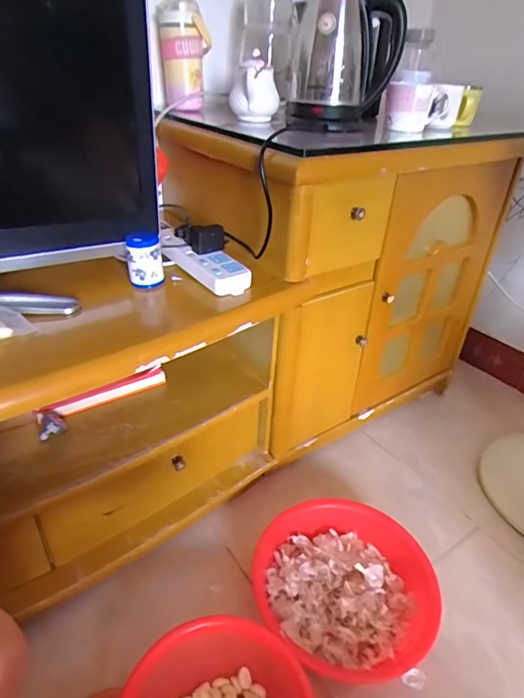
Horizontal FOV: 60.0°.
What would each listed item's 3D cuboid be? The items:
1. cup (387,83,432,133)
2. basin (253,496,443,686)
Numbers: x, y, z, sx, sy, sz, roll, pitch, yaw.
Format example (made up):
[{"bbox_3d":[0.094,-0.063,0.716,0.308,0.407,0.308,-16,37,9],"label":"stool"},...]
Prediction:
[{"bbox_3d":[0.265,-0.439,0.826,0.069,0.075,0.057,16,34,18],"label":"cup"},{"bbox_3d":[0.147,0.430,0.819,0.298,0.096,0.305,3,33,-2],"label":"basin"}]

